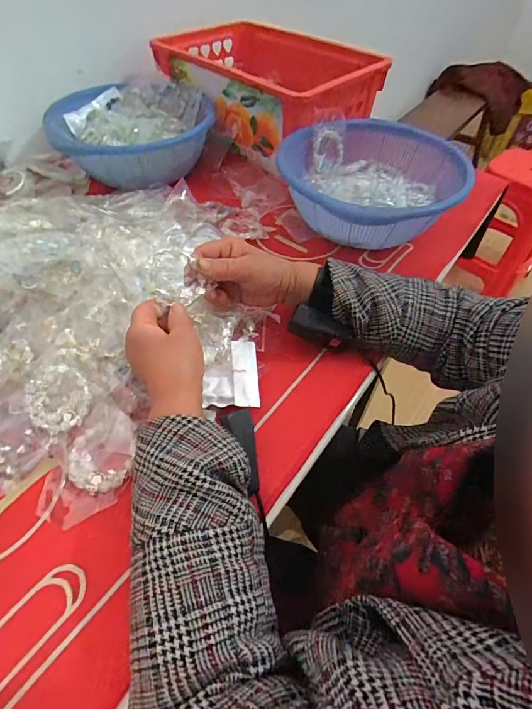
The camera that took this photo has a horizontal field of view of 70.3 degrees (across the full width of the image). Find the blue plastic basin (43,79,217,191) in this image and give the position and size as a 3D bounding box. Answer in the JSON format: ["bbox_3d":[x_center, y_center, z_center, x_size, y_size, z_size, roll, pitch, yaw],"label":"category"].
[{"bbox_3d":[-0.217,-0.377,0.646,0.257,0.089,0.266,0,51,0],"label":"blue plastic basin"}]

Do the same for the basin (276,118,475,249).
[{"bbox_3d":[0.151,-0.234,0.555,0.252,0.105,0.252,-4,51,-3],"label":"basin"}]

